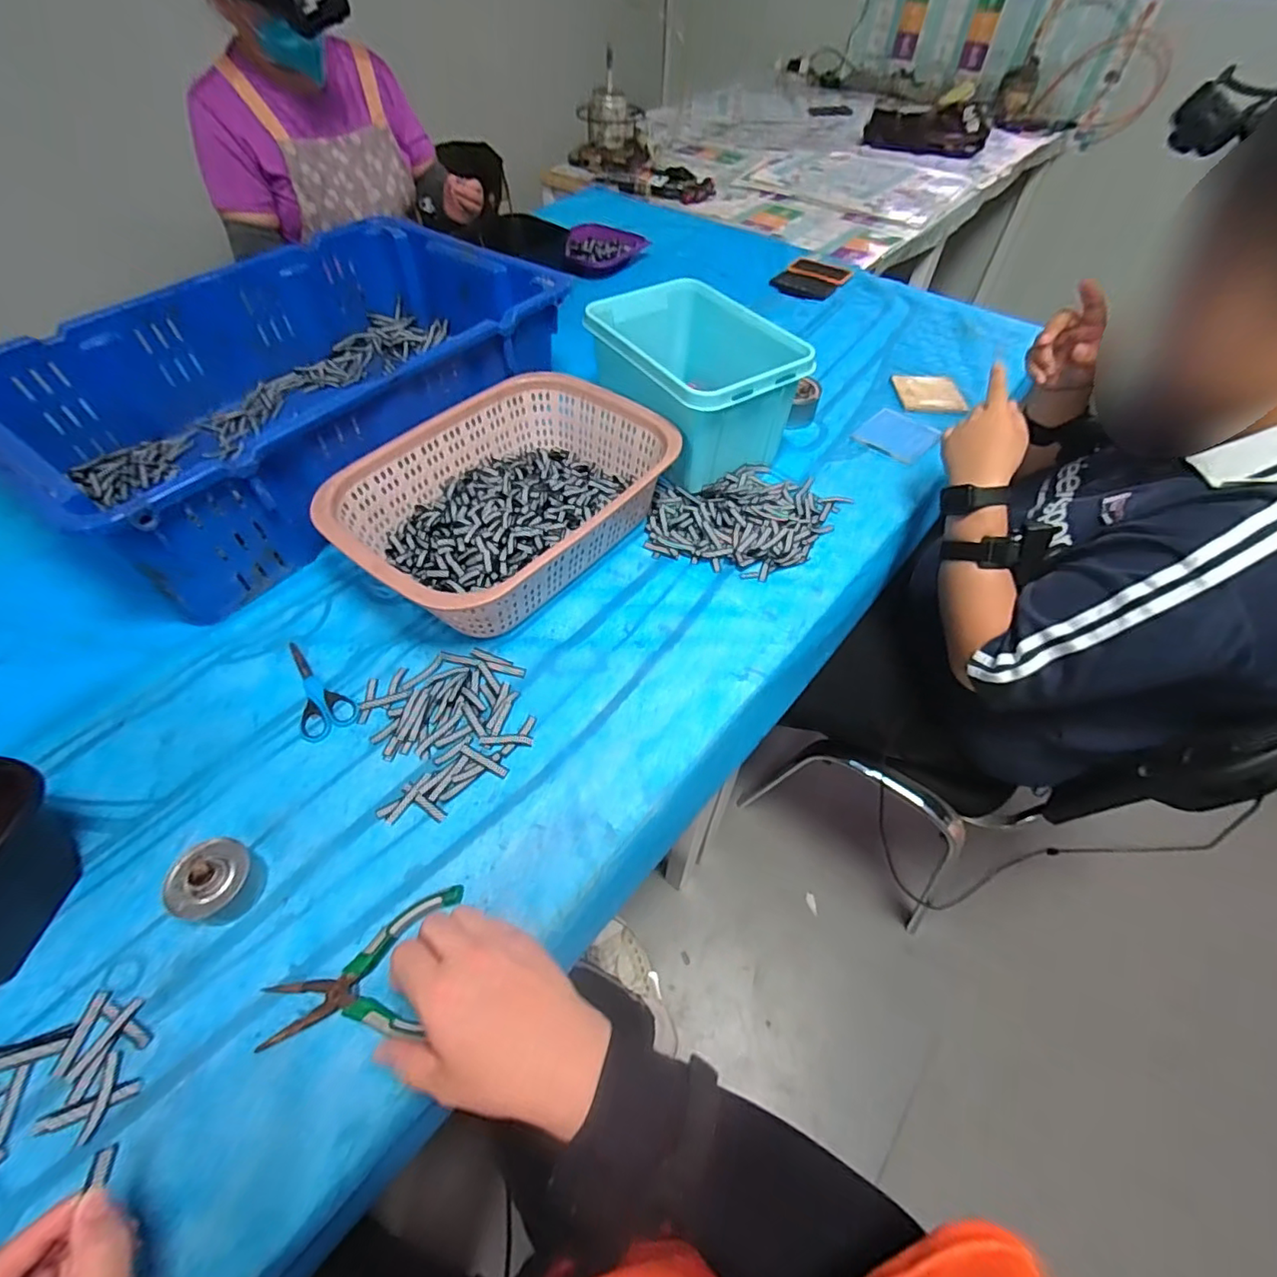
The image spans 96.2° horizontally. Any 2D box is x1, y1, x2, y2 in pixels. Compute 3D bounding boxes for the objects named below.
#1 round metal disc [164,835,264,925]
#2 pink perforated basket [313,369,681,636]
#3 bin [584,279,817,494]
[{"bbox_3d":[-0.344,0.197,0.466,0.058,0.038,0.058,0,54,0],"label":"round metal disc"},{"bbox_3d":[-0.159,-0.170,0.683,0.293,0.107,0.381,34,61,22],"label":"pink perforated basket"},{"bbox_3d":[0.076,-0.347,0.792,0.198,0.156,0.273,-27,59,-19],"label":"bin"}]

